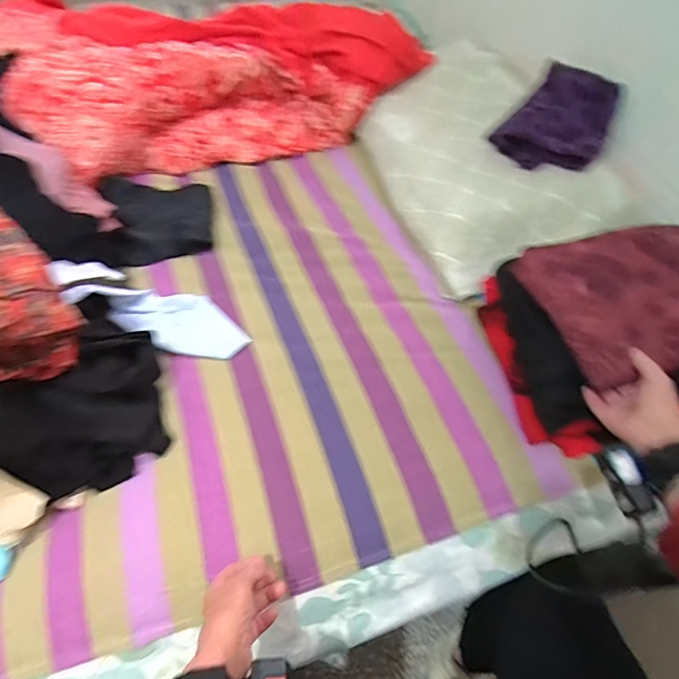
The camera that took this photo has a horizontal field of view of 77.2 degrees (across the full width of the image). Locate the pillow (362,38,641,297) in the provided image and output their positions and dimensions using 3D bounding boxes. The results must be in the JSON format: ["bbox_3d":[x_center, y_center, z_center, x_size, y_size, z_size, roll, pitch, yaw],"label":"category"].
[{"bbox_3d":[0.274,-0.351,0.852,0.335,0.117,0.516,-13,59,-11],"label":"pillow"}]

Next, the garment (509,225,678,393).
[{"bbox_3d":[0.416,-0.071,0.570,0.283,0.059,0.219,-14,61,-9],"label":"garment"}]

